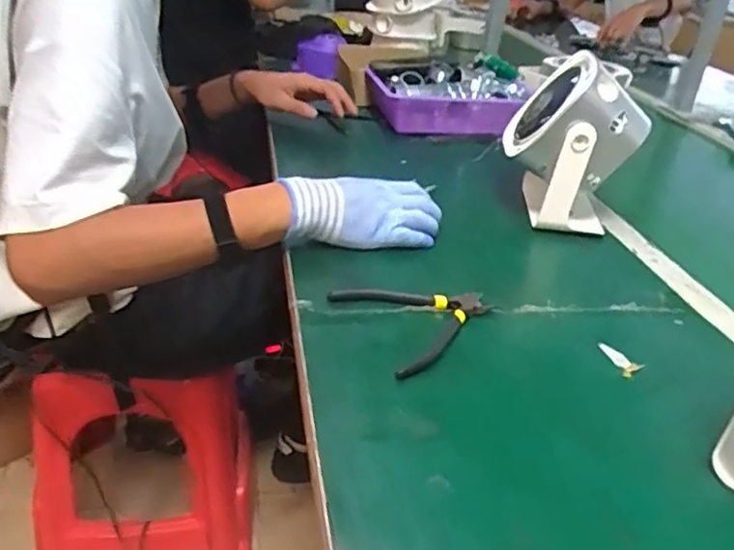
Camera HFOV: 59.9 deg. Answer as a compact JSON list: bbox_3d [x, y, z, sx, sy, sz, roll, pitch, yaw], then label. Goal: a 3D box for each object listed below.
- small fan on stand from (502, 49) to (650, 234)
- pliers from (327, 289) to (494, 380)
[{"bbox_3d":[0.241,-0.156,0.763,0.145,0.179,0.139,11,31,9],"label":"small fan on stand"},{"bbox_3d":[0.051,0.035,0.557,0.132,0.010,0.124,-12,35,-28],"label":"pliers"}]

